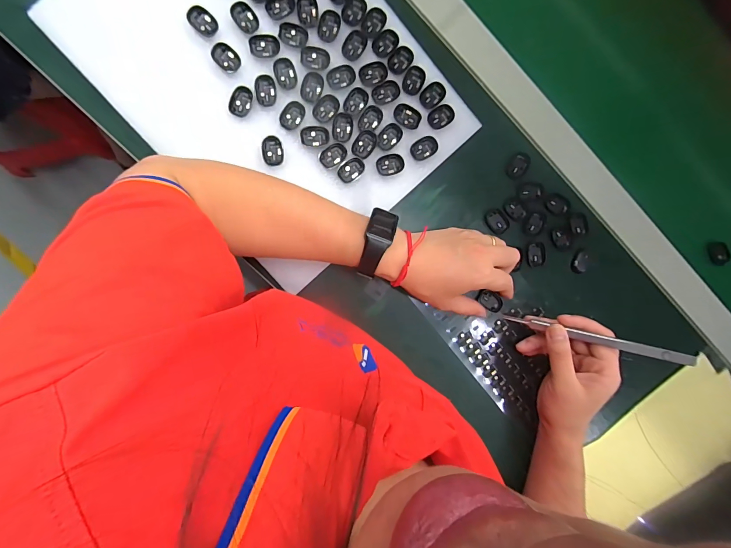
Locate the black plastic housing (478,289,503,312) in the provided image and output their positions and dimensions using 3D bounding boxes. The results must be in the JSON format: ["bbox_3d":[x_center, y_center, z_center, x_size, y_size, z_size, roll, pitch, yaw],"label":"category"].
[{"bbox_3d":[0.136,0.029,0.370,0.031,0.004,0.018,33,93,-7],"label":"black plastic housing"}]

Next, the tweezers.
[{"bbox_3d":[0.215,0.060,0.328,0.154,0.012,0.011,12,97,27],"label":"tweezers"}]

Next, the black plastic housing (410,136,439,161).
[{"bbox_3d":[0.059,-0.126,0.342,0.028,0.005,0.020,-32,96,-3],"label":"black plastic housing"}]

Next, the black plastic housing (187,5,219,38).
[{"bbox_3d":[-0.148,-0.231,0.311,0.026,0.006,0.020,38,89,-7],"label":"black plastic housing"}]

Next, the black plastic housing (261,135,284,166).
[{"bbox_3d":[-0.089,-0.119,0.328,0.019,0.005,0.026,-5,94,-6],"label":"black plastic housing"}]

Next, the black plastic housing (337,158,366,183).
[{"bbox_3d":[-0.014,-0.102,0.336,0.027,0.005,0.019,-32,96,-3],"label":"black plastic housing"}]

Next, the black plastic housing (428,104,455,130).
[{"bbox_3d":[0.075,-0.158,0.341,0.026,0.004,0.021,-37,97,-3],"label":"black plastic housing"}]

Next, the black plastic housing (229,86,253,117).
[{"bbox_3d":[-0.117,-0.162,0.321,0.018,0.007,0.027,25,91,-7],"label":"black plastic housing"}]

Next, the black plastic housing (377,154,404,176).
[{"bbox_3d":[0.025,-0.109,0.339,0.028,0.004,0.020,-8,94,-6],"label":"black plastic housing"}]

